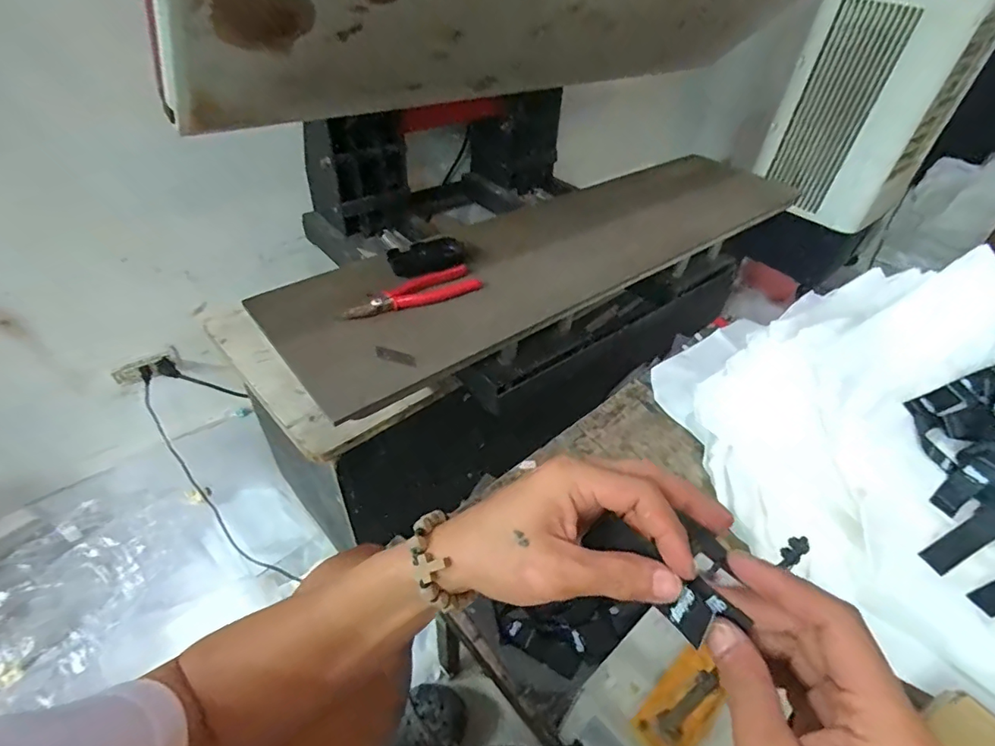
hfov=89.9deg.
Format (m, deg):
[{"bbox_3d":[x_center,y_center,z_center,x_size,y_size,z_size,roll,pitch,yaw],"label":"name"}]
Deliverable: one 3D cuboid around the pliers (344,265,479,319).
[{"bbox_3d":[-0.112,-0.105,0.657,0.183,0.013,0.048,-19,47,-23],"label":"pliers"}]

